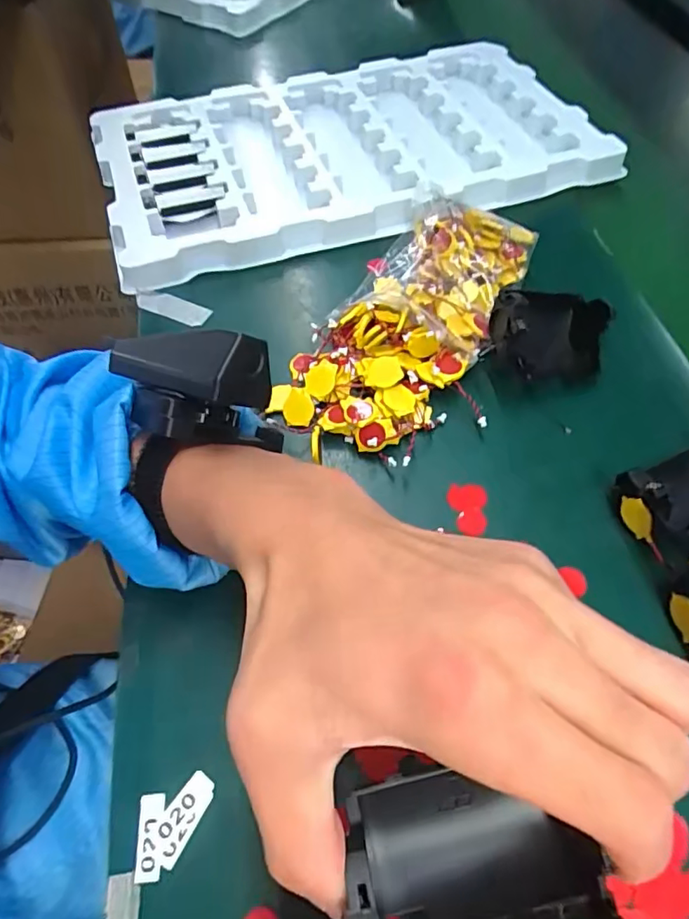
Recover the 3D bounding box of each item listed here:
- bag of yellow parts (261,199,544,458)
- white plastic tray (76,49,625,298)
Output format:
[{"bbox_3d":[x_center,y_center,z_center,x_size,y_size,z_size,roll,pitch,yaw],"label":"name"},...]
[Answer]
[{"bbox_3d":[0.050,-0.100,0.365,0.096,0.032,0.227,30,61,17],"label":"bag of yellow parts"},{"bbox_3d":[-0.002,-0.285,0.493,0.425,0.038,0.260,-15,58,-11],"label":"white plastic tray"}]

